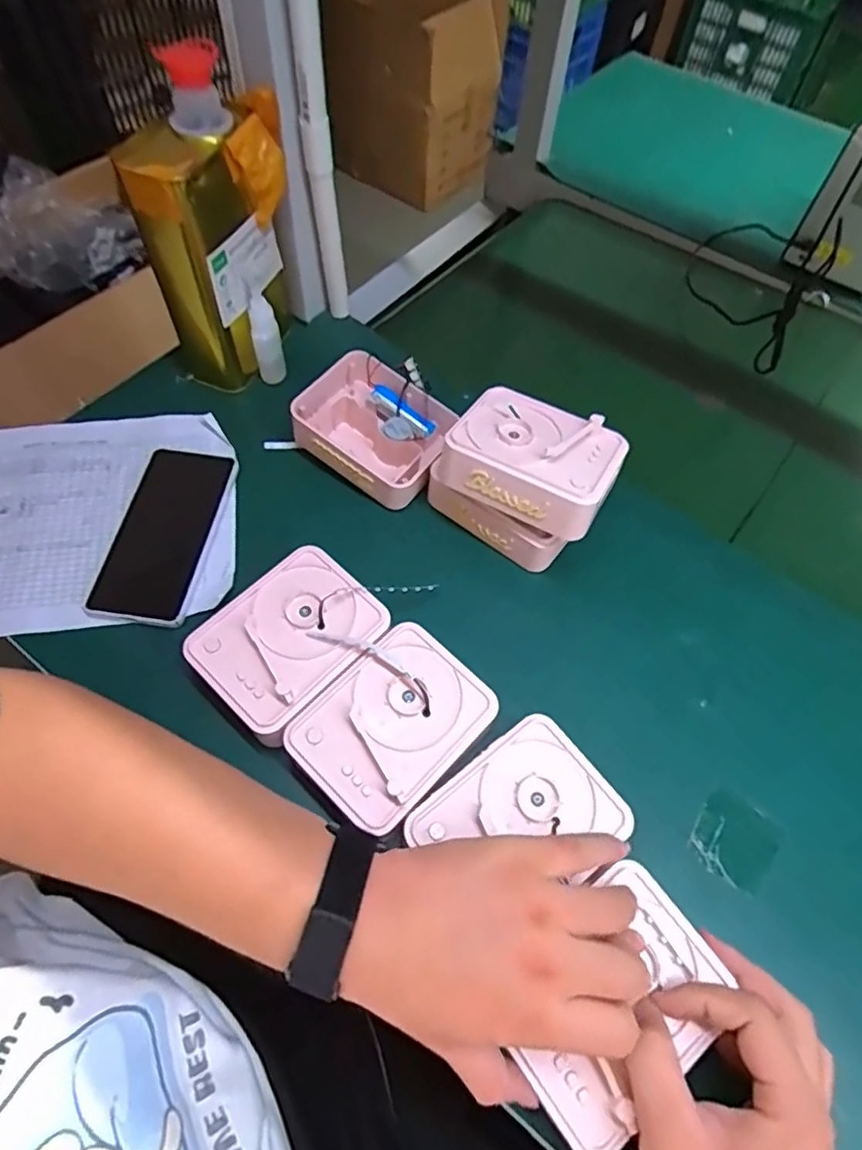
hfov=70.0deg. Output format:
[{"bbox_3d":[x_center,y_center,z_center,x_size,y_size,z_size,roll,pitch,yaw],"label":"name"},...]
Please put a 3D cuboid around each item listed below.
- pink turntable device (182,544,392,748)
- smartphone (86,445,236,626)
[{"bbox_3d":[-0.103,0.047,0.453,0.097,0.037,0.125,40,66,18],"label":"pink turntable device"},{"bbox_3d":[-0.222,-0.038,0.511,0.077,0.008,0.160,7,60,1],"label":"smartphone"}]

